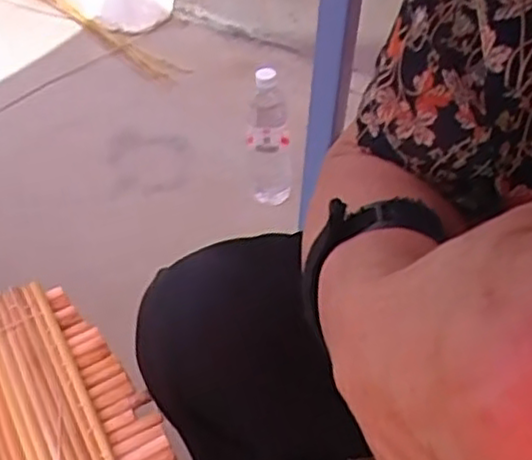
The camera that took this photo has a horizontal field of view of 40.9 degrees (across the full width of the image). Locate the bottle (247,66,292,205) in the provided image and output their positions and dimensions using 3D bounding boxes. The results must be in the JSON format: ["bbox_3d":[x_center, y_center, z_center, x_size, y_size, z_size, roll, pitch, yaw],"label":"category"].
[{"bbox_3d":[0.006,-0.132,1.112,0.069,0.252,0.056,-4,43,-2],"label":"bottle"}]

